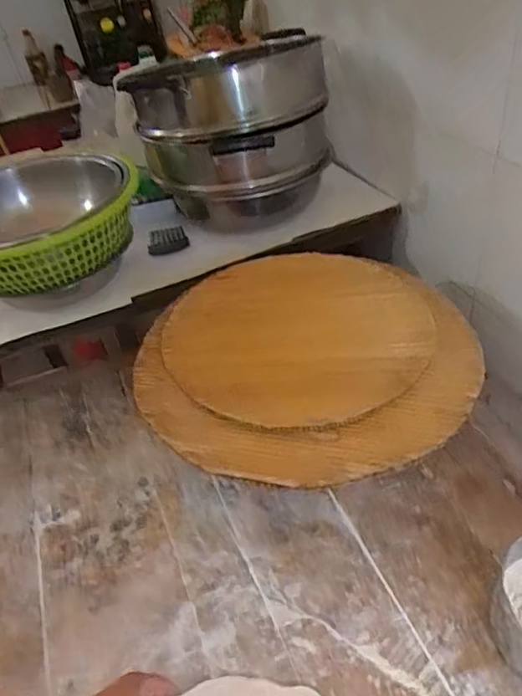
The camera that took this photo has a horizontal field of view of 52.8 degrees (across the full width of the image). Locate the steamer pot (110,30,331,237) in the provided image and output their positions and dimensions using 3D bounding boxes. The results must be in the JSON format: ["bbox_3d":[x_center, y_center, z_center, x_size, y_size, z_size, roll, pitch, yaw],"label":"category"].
[{"bbox_3d":[-0.041,-0.369,0.966,0.275,0.308,0.316,27,52,33],"label":"steamer pot"}]

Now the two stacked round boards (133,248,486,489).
[{"bbox_3d":[0.063,-0.005,0.714,0.424,0.034,0.440,-4,41,3],"label":"two stacked round boards"}]

